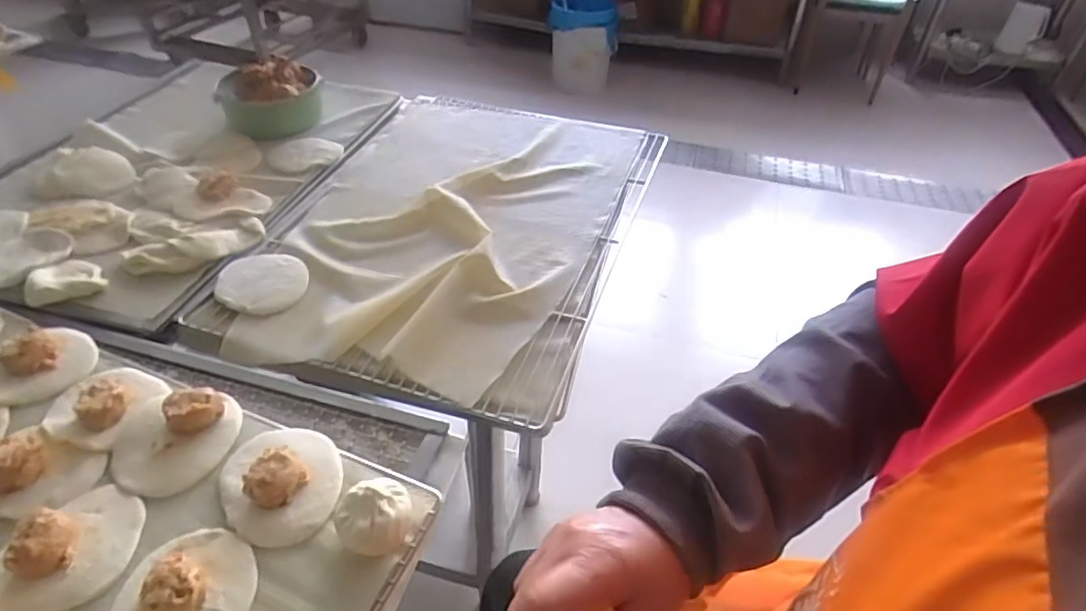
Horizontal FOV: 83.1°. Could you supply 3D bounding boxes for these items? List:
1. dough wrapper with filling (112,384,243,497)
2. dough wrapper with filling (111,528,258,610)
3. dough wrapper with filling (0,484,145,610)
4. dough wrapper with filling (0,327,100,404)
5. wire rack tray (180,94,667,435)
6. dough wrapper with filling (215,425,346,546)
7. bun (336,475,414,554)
[{"bbox_3d":[-0.303,0.106,0.497,0.092,0.031,0.086,0,42,-3],"label":"dough wrapper with filling"},{"bbox_3d":[-0.240,0.192,0.402,0.083,0.033,0.103,-3,43,-6],"label":"dough wrapper with filling"},{"bbox_3d":[-0.335,0.167,0.427,0.077,0.032,0.096,14,44,13],"label":"dough wrapper with filling"},{"bbox_3d":[-0.464,0.050,0.559,0.072,0.031,0.090,32,50,29],"label":"dough wrapper with filling"},{"bbox_3d":[-0.104,-0.120,0.785,0.410,0.034,0.588,12,43,11],"label":"wire rack tray"},{"bbox_3d":[-0.206,0.128,0.475,0.086,0.034,0.104,-25,49,-27],"label":"dough wrapper with filling"},{"bbox_3d":[-0.122,0.148,0.440,0.052,0.044,0.054,1,42,-1],"label":"bun"}]

